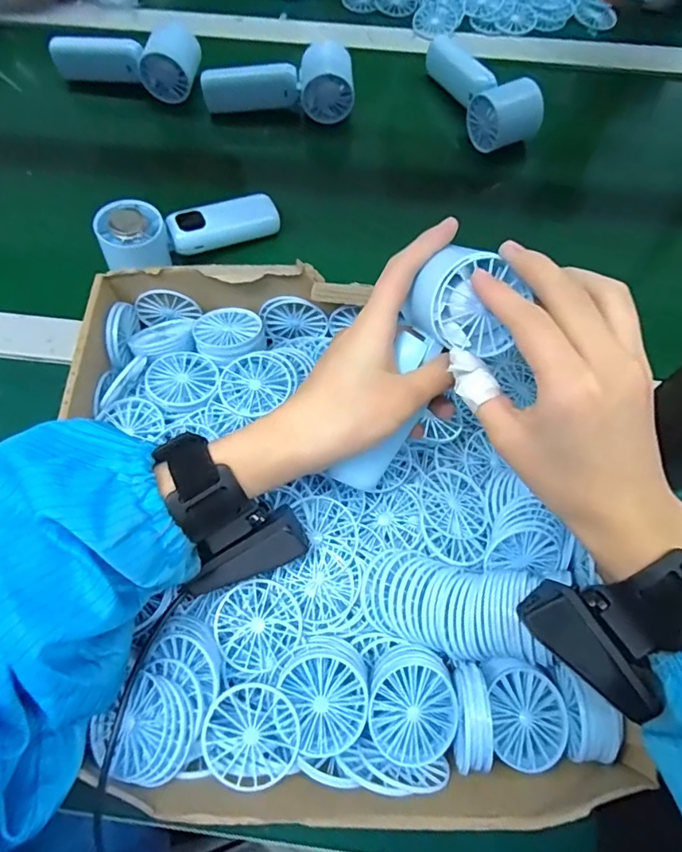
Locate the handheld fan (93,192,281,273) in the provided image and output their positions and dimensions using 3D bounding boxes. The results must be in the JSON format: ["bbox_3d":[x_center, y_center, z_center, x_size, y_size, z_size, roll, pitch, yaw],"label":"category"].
[{"bbox_3d":[-0.132,-0.177,0.465,0.153,0.045,0.050,-15,69,-8],"label":"handheld fan"}]

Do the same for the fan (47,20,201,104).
[{"bbox_3d":[-0.238,-0.404,0.572,0.156,0.045,0.061,8,67,1],"label":"fan"}]

